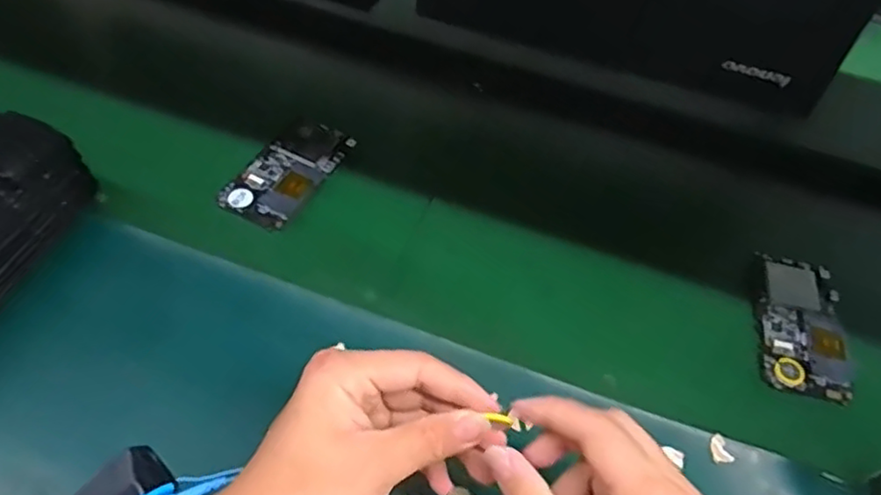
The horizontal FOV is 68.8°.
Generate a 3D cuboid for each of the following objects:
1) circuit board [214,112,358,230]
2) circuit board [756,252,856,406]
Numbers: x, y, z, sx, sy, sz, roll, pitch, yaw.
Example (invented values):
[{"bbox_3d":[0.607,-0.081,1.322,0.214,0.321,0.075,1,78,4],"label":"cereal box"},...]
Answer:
[{"bbox_3d":[-0.131,-0.069,0.559,0.066,0.004,0.126,24,53,12],"label":"circuit board"},{"bbox_3d":[0.284,0.059,0.504,0.064,0.004,0.122,12,51,3],"label":"circuit board"}]

